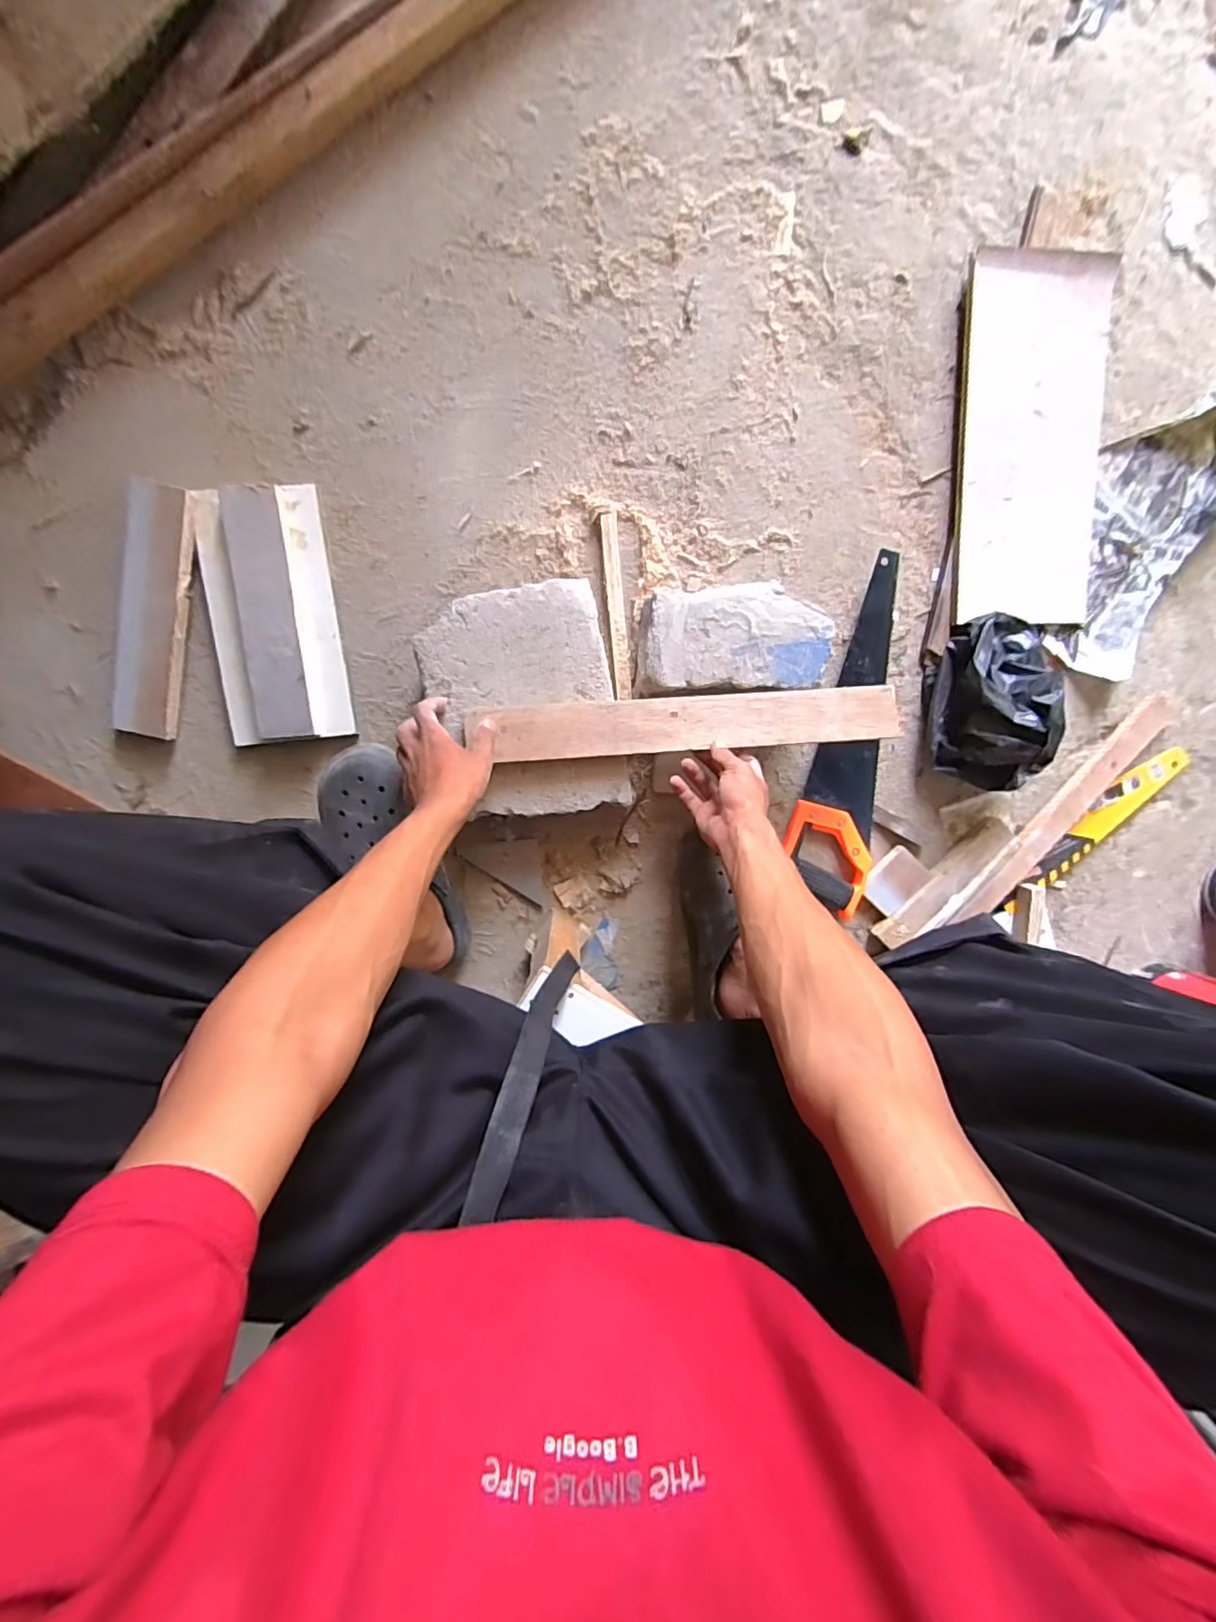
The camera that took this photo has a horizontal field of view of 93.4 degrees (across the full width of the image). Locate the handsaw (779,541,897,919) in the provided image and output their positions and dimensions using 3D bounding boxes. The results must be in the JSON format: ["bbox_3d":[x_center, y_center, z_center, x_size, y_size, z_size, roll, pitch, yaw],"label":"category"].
[{"bbox_3d":[0.320,-0.084,0.714,0.118,0.024,0.421,16,96,-6],"label":"handsaw"}]

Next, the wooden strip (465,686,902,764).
[{"bbox_3d":[0.099,-0.095,0.624,0.436,0.019,0.059,-4,97,-3],"label":"wooden strip"}]

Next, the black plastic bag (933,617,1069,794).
[{"bbox_3d":[0.464,-0.130,0.683,0.135,0.099,0.199,14,96,-6],"label":"black plastic bag"}]

